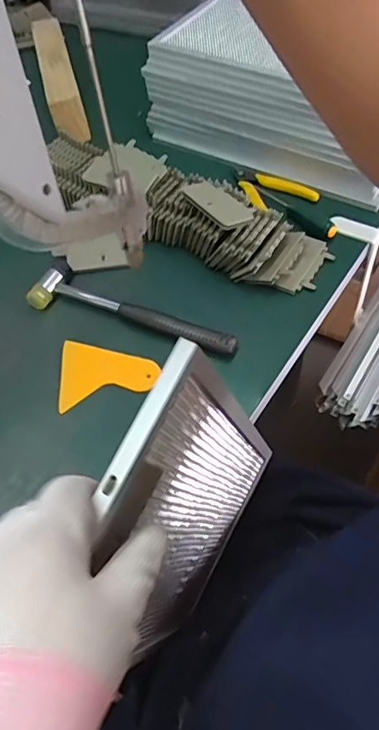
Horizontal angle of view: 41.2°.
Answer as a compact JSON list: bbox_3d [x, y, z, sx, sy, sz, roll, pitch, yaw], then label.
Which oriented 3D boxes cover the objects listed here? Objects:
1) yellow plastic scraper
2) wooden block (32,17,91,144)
[{"bbox_3d":[-0.083,0.004,0.518,0.099,0.005,0.079,-8,55,0],"label":"yellow plastic scraper"},{"bbox_3d":[-0.205,-0.453,0.791,0.046,0.059,0.291,-15,55,-5],"label":"wooden block"}]

